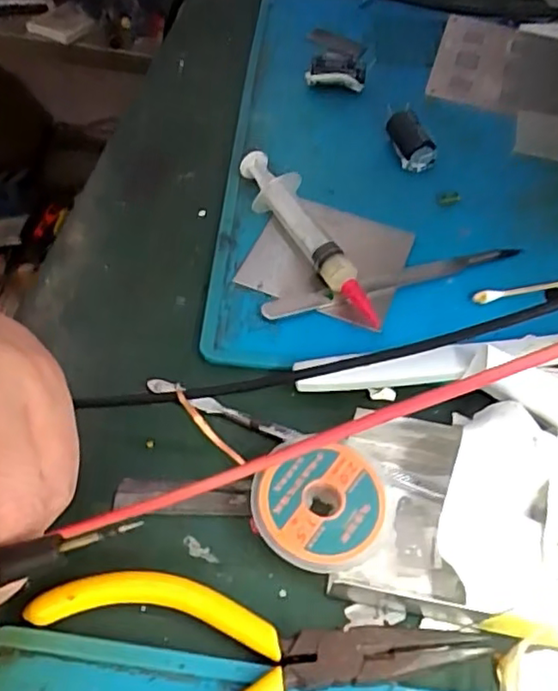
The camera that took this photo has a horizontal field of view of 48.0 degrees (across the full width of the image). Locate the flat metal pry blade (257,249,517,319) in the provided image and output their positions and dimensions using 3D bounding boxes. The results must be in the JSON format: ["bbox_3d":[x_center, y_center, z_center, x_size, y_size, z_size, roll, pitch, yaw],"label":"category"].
[{"bbox_3d":[0.052,-0.030,0.278,0.124,0.005,0.010,-15,54,-17],"label":"flat metal pry blade"}]

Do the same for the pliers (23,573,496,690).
[{"bbox_3d":[-0.006,0.091,0.175,0.127,0.010,0.053,1,51,-5],"label":"pliers"}]

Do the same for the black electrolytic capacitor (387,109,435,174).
[{"bbox_3d":[0.069,-0.108,0.330,0.018,0.018,0.031,-6,52,-10],"label":"black electrolytic capacitor"}]

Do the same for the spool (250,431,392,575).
[{"bbox_3d":[0.013,0.053,0.205,0.042,0.015,0.041,3,51,-4],"label":"spool"}]

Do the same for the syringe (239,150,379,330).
[{"bbox_3d":[0.012,-0.051,0.280,0.017,0.019,0.108,-21,56,-21],"label":"syringe"}]

